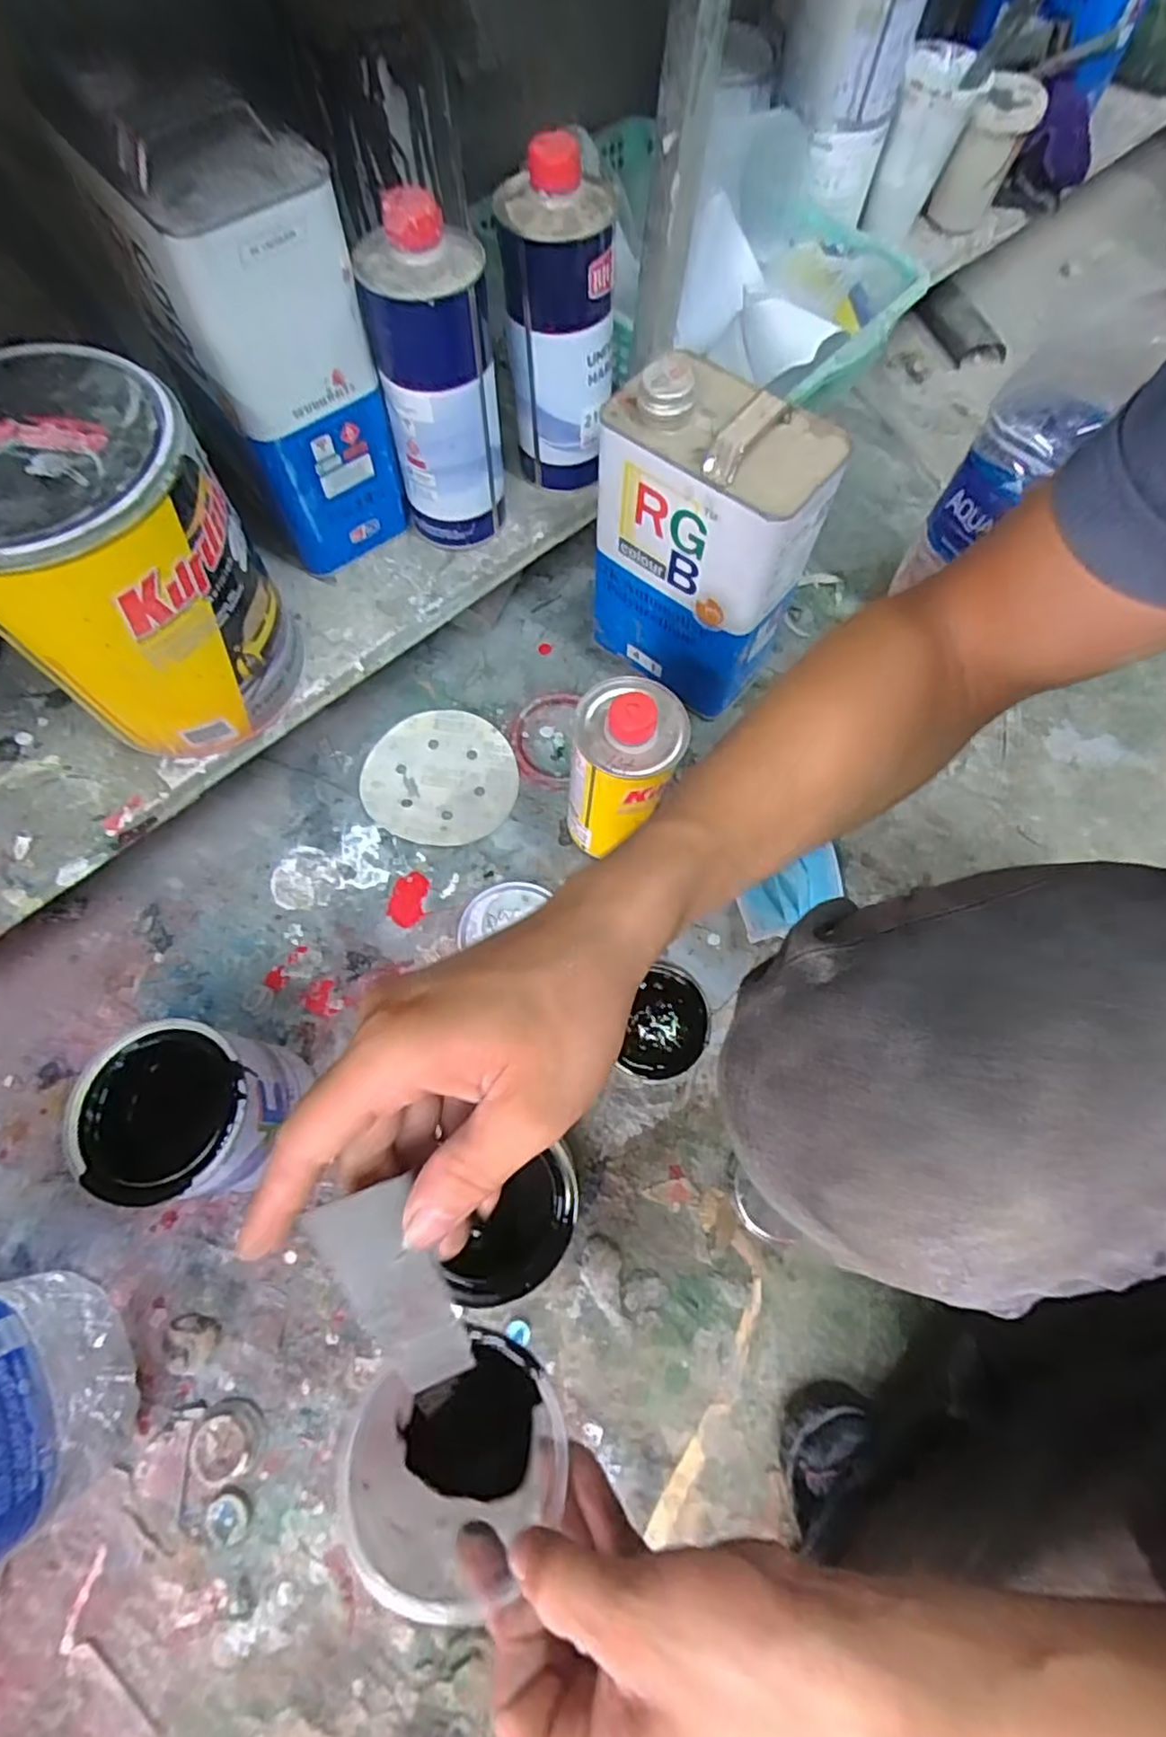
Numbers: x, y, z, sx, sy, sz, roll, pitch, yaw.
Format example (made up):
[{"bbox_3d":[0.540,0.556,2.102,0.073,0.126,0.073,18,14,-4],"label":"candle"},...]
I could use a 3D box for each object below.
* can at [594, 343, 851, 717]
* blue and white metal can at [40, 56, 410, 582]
[{"bbox_3d":[0.104,-0.277,0.603,0.167,0.261,0.109,35,73,12],"label":"can"},{"bbox_3d":[-0.234,-0.360,0.493,0.149,0.261,0.116,42,74,13],"label":"blue and white metal can"}]

